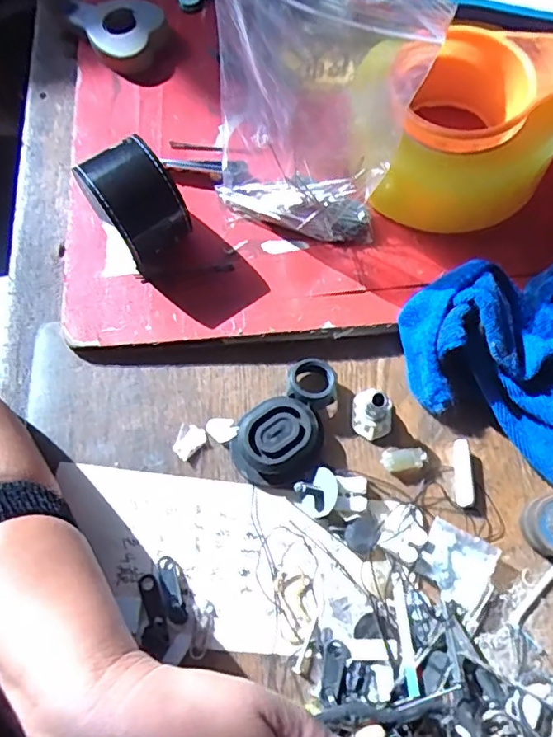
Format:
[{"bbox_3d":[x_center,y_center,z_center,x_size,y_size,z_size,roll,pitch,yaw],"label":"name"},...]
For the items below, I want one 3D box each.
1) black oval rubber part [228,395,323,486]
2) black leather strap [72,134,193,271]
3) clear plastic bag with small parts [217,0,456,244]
[{"bbox_3d":[0.000,0.039,0.309,0.048,0.019,0.043,-29,71,-9],"label":"black oval rubber part"},{"bbox_3d":[-0.081,-0.095,0.330,0.041,0.062,0.057,-34,71,-11],"label":"black leather strap"},{"bbox_3d":[0.008,-0.139,0.294,0.068,0.142,0.109,-32,71,-10],"label":"clear plastic bag with small parts"}]

